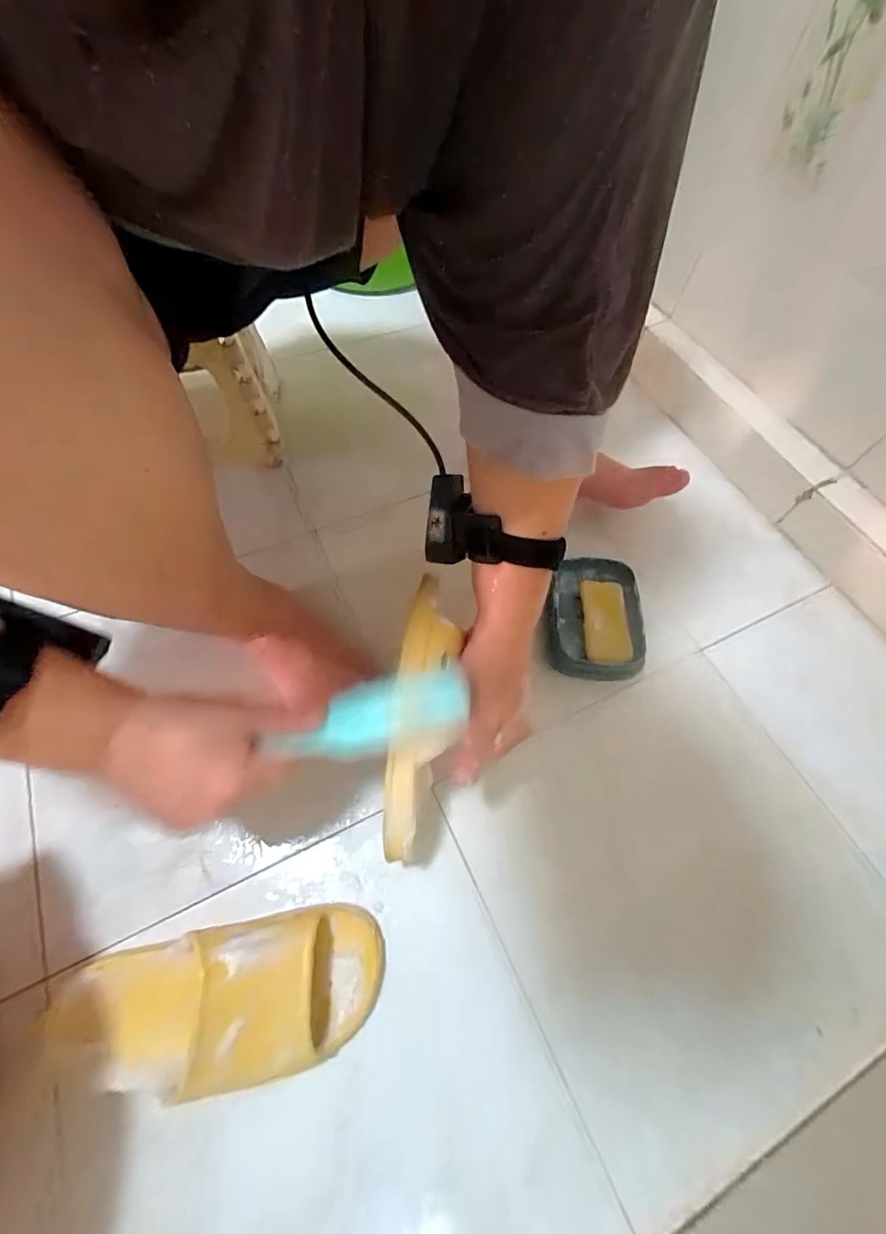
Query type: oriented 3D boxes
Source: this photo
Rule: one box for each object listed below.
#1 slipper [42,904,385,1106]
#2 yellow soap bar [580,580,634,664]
[{"bbox_3d":[-0.165,0.274,0.337,0.236,0.080,0.090,-8,63,-6],"label":"slipper"},{"bbox_3d":[0.173,0.005,0.510,0.045,0.013,0.095,3,63,-1],"label":"yellow soap bar"}]

